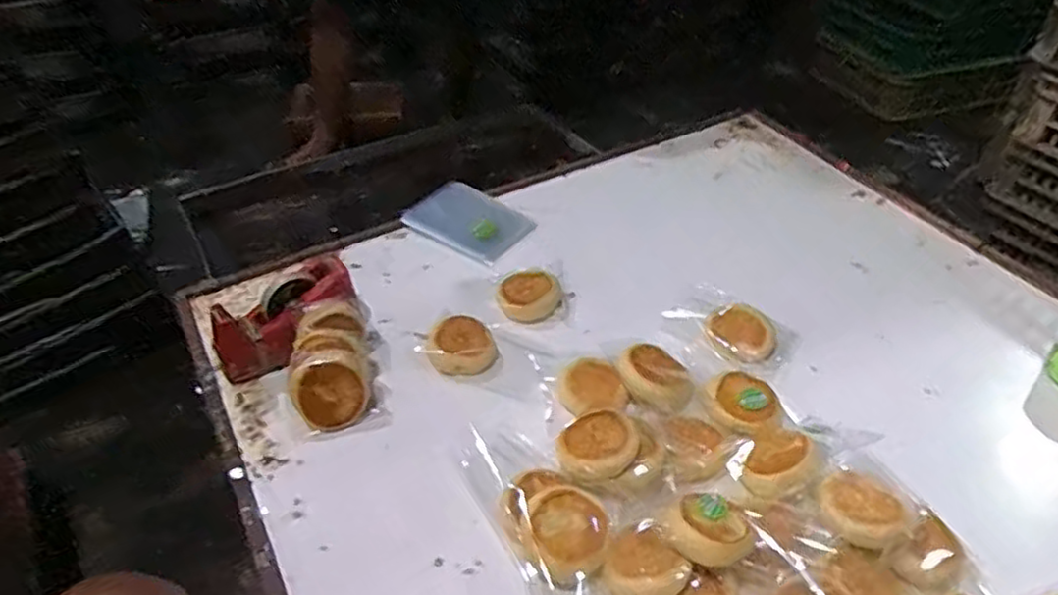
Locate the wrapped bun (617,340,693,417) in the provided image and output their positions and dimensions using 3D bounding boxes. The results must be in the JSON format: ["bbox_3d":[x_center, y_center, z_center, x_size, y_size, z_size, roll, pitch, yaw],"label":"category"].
[{"bbox_3d":[0.172,0.108,0.943,0.083,0.043,0.112,-20,44,-21],"label":"wrapped bun"}]

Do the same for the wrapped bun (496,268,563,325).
[{"bbox_3d":[0.001,-0.005,1.090,0.099,0.030,0.105,0,41,1],"label":"wrapped bun"}]

